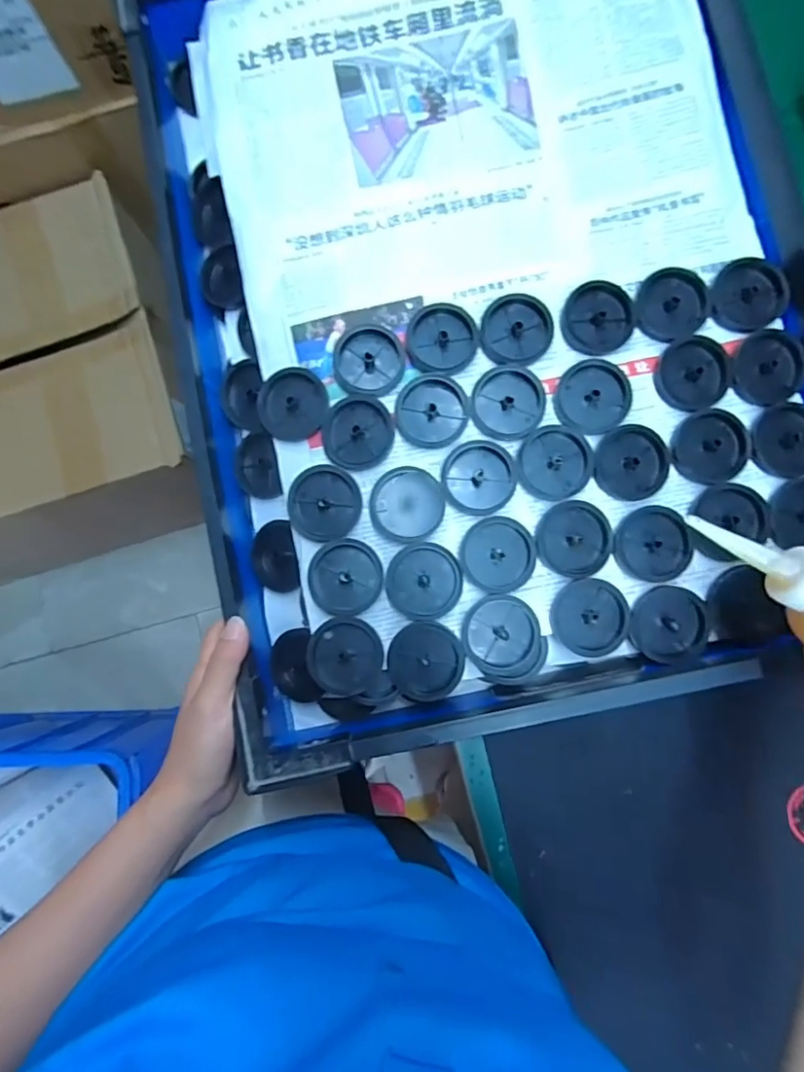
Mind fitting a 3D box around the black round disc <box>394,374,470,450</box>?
[{"bbox_3d":[0.022,-0.090,0.400,0.048,0.006,0.053,-44,86,-3],"label":"black round disc"}]

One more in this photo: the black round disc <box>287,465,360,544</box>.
[{"bbox_3d":[-0.056,-0.024,0.403,0.051,0.007,0.053,0,85,0],"label":"black round disc"}]

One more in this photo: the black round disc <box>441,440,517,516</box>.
[{"bbox_3d":[0.056,-0.043,0.406,0.051,0.005,0.053,0,85,0],"label":"black round disc"}]

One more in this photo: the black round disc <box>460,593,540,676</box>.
[{"bbox_3d":[0.067,0.067,0.377,0.049,0.006,0.055,-29,85,-2],"label":"black round disc"}]

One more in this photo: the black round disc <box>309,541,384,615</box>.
[{"bbox_3d":[-0.040,0.029,0.395,0.050,0.006,0.052,0,85,0],"label":"black round disc"}]

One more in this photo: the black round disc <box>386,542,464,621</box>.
[{"bbox_3d":[0.016,0.032,0.397,0.052,0.006,0.053,0,85,0],"label":"black round disc"}]

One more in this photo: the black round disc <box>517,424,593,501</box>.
[{"bbox_3d":[0.108,-0.052,0.396,0.051,0.005,0.052,0,85,0],"label":"black round disc"}]

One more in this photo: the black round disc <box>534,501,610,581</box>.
[{"bbox_3d":[0.120,0.002,0.393,0.051,0.009,0.052,0,85,0],"label":"black round disc"}]

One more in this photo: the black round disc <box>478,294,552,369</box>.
[{"bbox_3d":[0.084,-0.150,0.407,0.051,0.013,0.046,5,85,1],"label":"black round disc"}]

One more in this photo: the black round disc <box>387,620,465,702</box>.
[{"bbox_3d":[0.017,0.088,0.394,0.051,0.008,0.054,0,85,0],"label":"black round disc"}]

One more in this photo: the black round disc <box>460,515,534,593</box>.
[{"bbox_3d":[0.068,0.013,0.396,0.051,0.004,0.053,0,85,0],"label":"black round disc"}]

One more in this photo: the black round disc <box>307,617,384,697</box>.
[{"bbox_3d":[-0.040,0.085,0.392,0.050,0.006,0.052,2,85,1],"label":"black round disc"}]

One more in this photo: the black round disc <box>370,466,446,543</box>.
[{"bbox_3d":[0.004,-0.024,0.408,0.051,0.004,0.053,0,85,0],"label":"black round disc"}]

